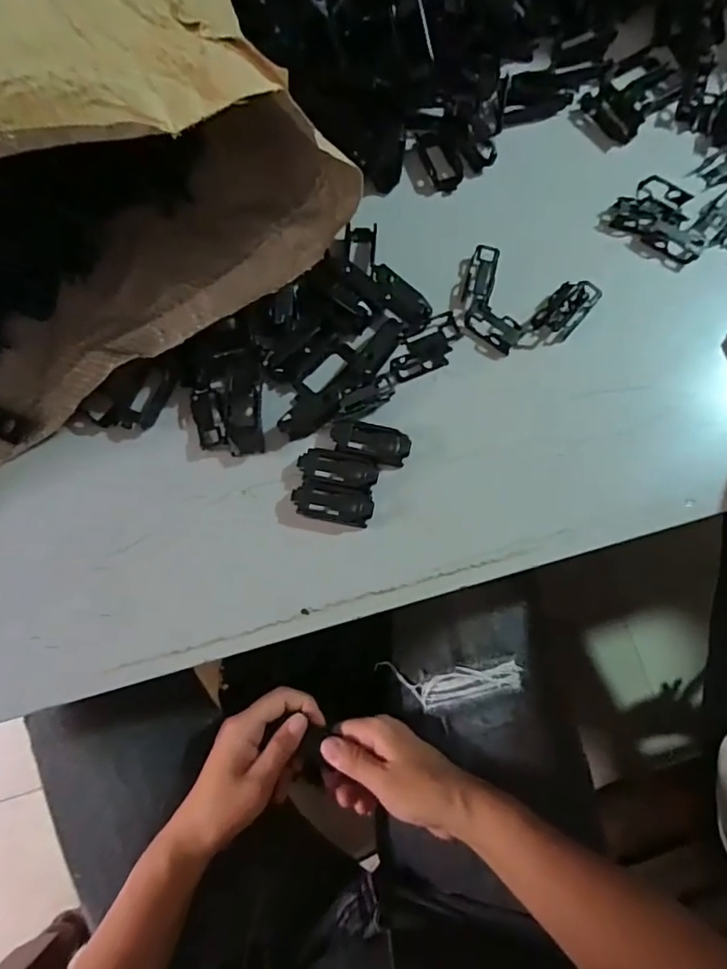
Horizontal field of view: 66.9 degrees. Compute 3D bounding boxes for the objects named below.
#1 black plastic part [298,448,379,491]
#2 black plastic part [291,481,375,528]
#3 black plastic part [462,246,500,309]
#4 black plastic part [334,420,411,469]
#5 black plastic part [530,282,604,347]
[{"bbox_3d":[-0.016,-0.009,0.350,0.049,0.011,0.022,6,77,2],"label":"black plastic part"},{"bbox_3d":[-0.019,0.012,0.345,0.049,0.013,0.022,10,78,3],"label":"black plastic part"},{"bbox_3d":[0.081,-0.142,0.379,0.018,0.010,0.043,16,78,4],"label":"black plastic part"},{"bbox_3d":[0.005,-0.028,0.354,0.050,0.008,0.025,18,78,5],"label":"black plastic part"},{"bbox_3d":[0.137,-0.118,0.372,0.026,0.011,0.046,41,81,9],"label":"black plastic part"}]

